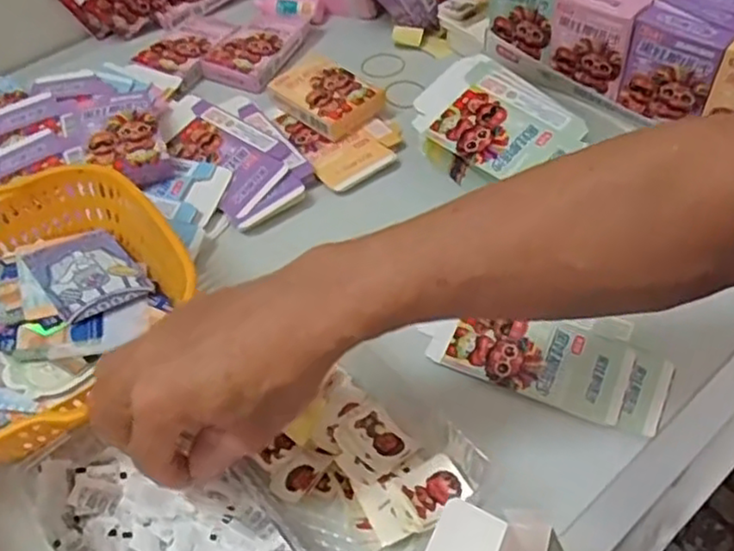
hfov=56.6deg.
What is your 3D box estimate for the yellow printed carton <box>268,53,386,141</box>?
[{"bbox_3d":[-0.038,-0.166,0.630,0.090,0.025,0.062,36,62,28],"label":"yellow printed carton"}]

